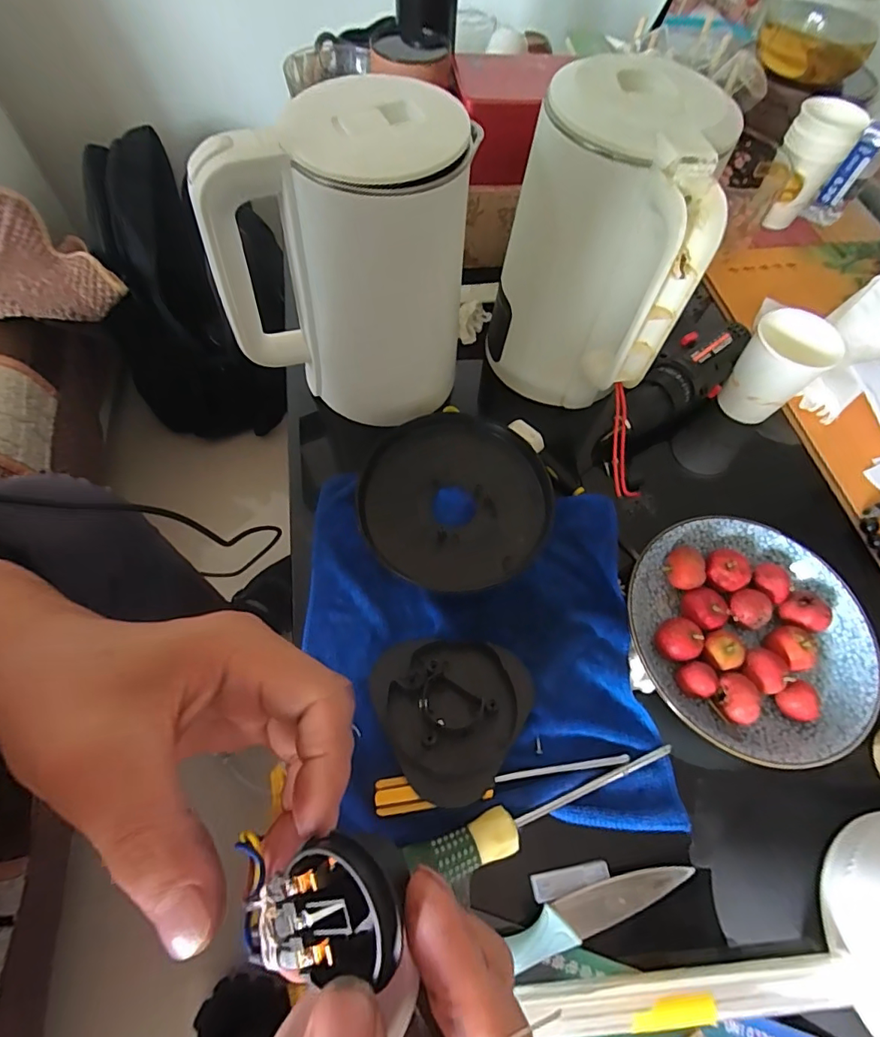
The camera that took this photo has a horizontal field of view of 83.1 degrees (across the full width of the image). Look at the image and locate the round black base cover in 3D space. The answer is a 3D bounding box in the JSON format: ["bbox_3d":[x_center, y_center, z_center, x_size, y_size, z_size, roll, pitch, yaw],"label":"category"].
[{"bbox_3d":[0.014,-0.018,0.419,0.158,0.021,0.157,1,63,-2],"label":"round black base cover"}]

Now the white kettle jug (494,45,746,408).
[{"bbox_3d":[0.138,-0.204,0.413,0.130,0.247,0.159,-34,70,-26],"label":"white kettle jug"}]

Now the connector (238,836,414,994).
[{"bbox_3d":[-0.035,0.111,0.142,0.050,0.030,0.036,1,63,-2],"label":"connector"}]

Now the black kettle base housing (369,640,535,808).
[{"bbox_3d":[0.013,0.127,0.343,0.104,0.016,0.106,1,63,-2],"label":"black kettle base housing"}]

